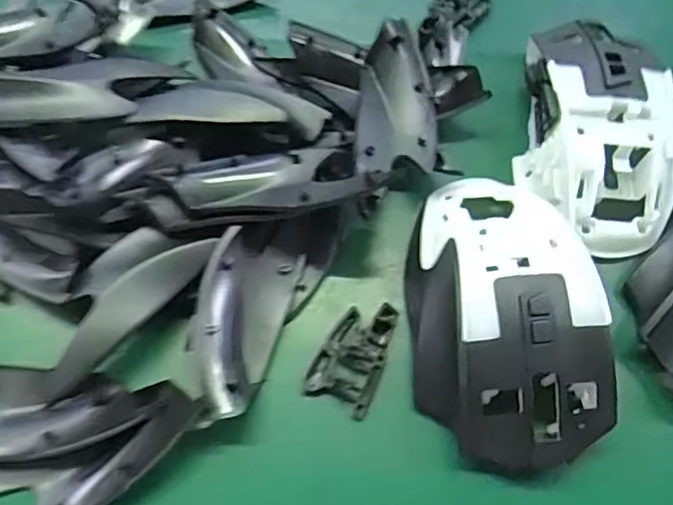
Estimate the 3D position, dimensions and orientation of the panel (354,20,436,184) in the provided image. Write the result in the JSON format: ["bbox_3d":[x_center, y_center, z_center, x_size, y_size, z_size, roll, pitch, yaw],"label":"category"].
[{"bbox_3d":[0.026,-0.065,0.252,0.033,0.018,0.067,3,62,1],"label":"panel"}]

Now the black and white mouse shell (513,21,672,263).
[{"bbox_3d":[0.112,-0.058,0.258,0.062,0.039,0.113,2,62,0],"label":"black and white mouse shell"}]

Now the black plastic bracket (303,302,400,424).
[{"bbox_3d":[0.007,0.039,0.233,0.025,0.009,0.042,20,64,9],"label":"black plastic bracket"}]

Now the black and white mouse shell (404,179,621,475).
[{"bbox_3d":[0.061,0.020,0.226,0.065,0.036,0.112,-5,62,-3],"label":"black and white mouse shell"}]

